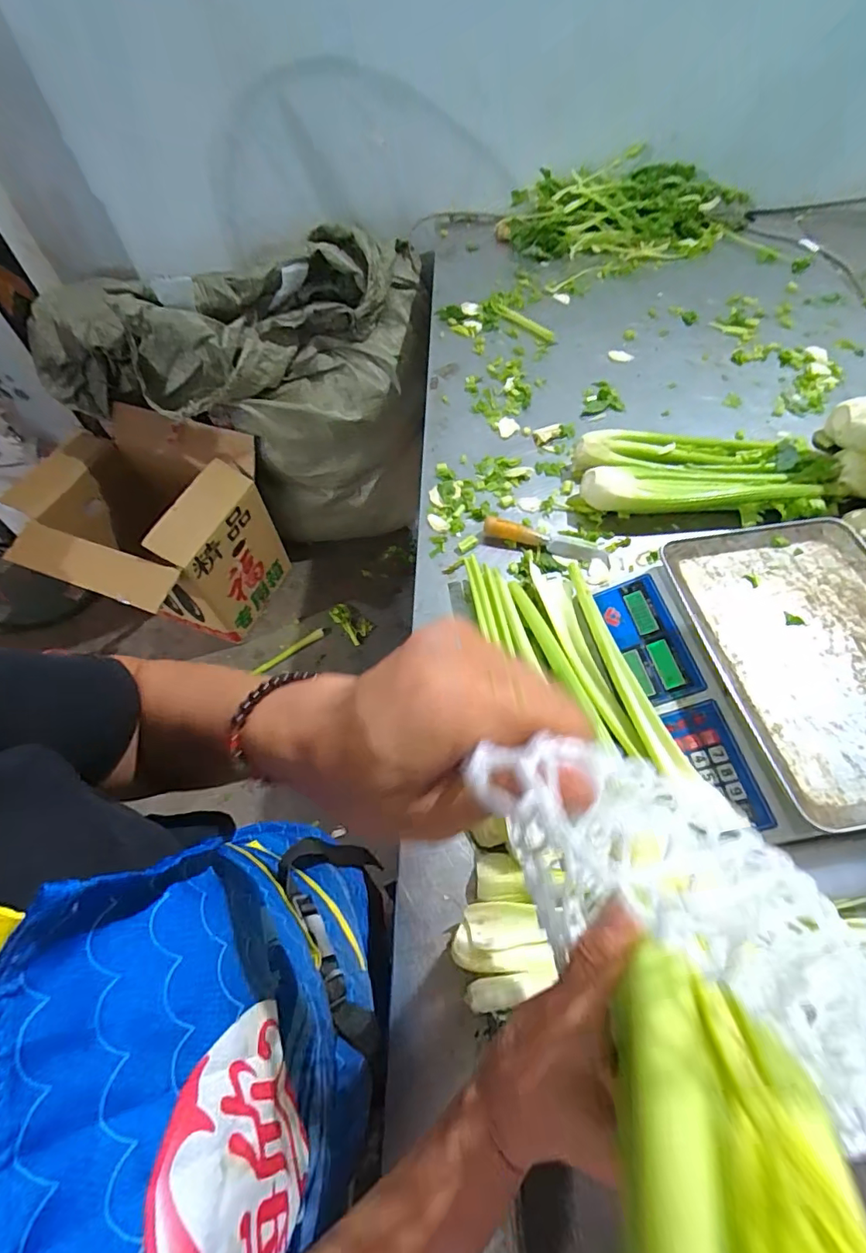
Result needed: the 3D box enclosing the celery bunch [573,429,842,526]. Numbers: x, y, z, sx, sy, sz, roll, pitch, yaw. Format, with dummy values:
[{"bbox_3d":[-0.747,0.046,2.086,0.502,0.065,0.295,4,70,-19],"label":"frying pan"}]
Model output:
[{"bbox_3d":[0.400,-0.226,0.745,0.359,0.054,0.159,4,58,5],"label":"celery bunch"}]

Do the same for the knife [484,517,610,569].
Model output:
[{"bbox_3d":[0.164,-0.127,0.718,0.177,0.027,0.034,15,60,12],"label":"knife"}]

